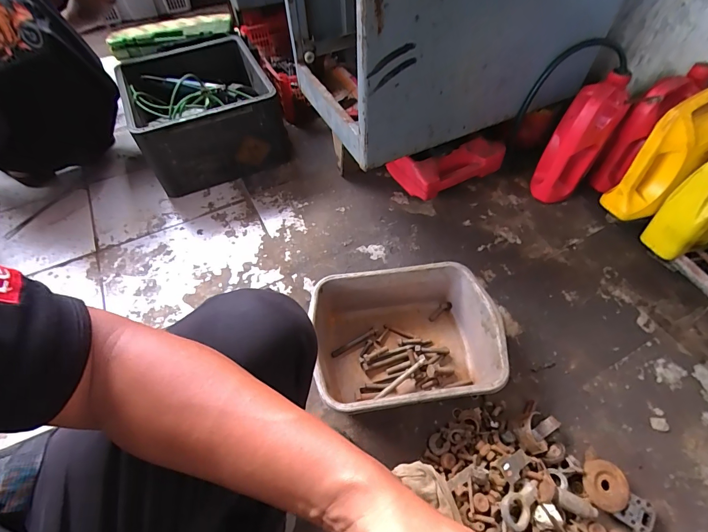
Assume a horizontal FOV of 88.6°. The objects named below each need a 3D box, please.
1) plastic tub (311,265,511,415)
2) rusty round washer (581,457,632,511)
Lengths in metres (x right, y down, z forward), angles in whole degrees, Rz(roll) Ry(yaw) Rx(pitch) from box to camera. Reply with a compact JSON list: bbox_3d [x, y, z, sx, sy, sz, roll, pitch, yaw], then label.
[{"bbox_3d":[0.099,0.146,0.711,0.328,0.120,0.256,-9,56,-2],"label":"plastic tub"},{"bbox_3d":[0.412,0.358,0.592,0.066,0.006,0.072,-4,65,8],"label":"rusty round washer"}]

